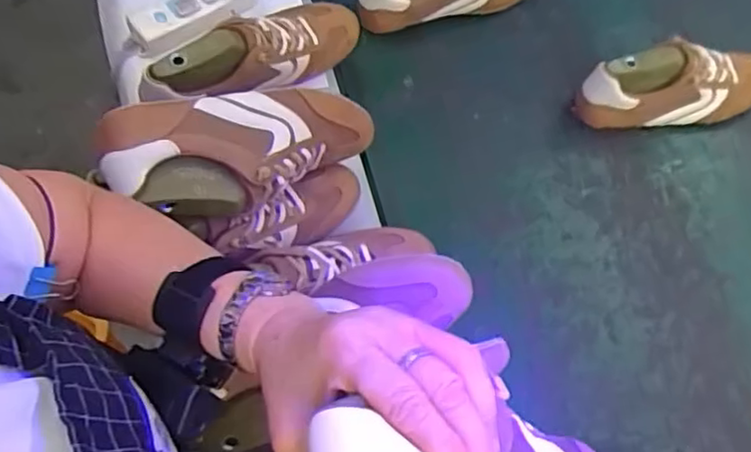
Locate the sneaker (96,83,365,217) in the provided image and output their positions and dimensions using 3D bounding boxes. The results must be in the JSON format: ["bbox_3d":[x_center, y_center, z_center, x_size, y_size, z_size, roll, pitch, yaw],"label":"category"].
[{"bbox_3d":[-0.111,-0.069,0.604,0.269,0.087,0.097,-16,64,-34],"label":"sneaker"}]

